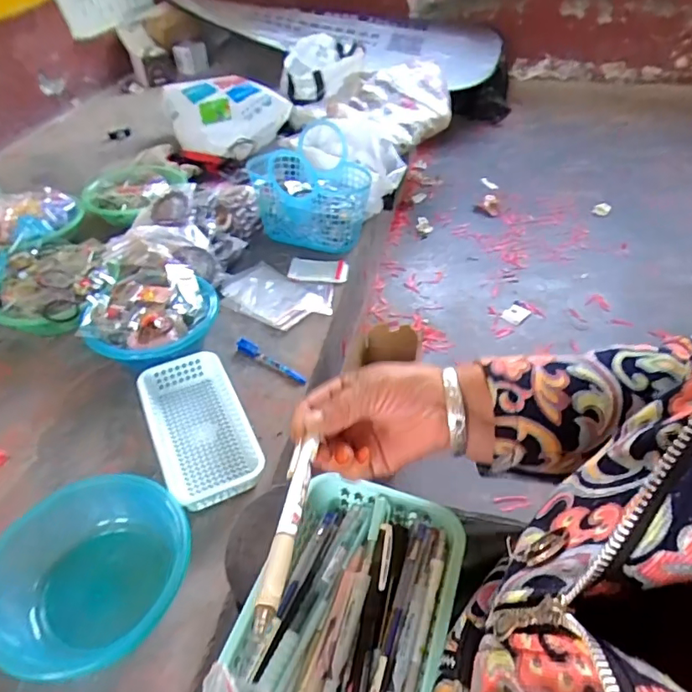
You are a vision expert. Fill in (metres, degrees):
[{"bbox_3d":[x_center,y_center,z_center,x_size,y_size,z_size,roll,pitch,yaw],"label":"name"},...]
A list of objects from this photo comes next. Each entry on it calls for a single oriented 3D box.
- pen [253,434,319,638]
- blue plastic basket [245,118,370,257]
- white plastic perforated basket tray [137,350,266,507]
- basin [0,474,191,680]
[{"bbox_3d":[-0.031,0.094,0.284,0.012,0.006,0.121,3,35,6],"label":"pen"},{"bbox_3d":[-0.087,-0.368,1.213,0.256,0.152,0.308,-7,44,-5],"label":"blue plastic basket"},{"bbox_3d":[-0.223,0.124,0.799,0.142,0.043,0.272,-22,47,-19],"label":"white plastic perforated basket tray"},{"bbox_3d":[-0.302,0.270,0.622,0.192,0.080,0.220,21,49,23],"label":"basin"}]

